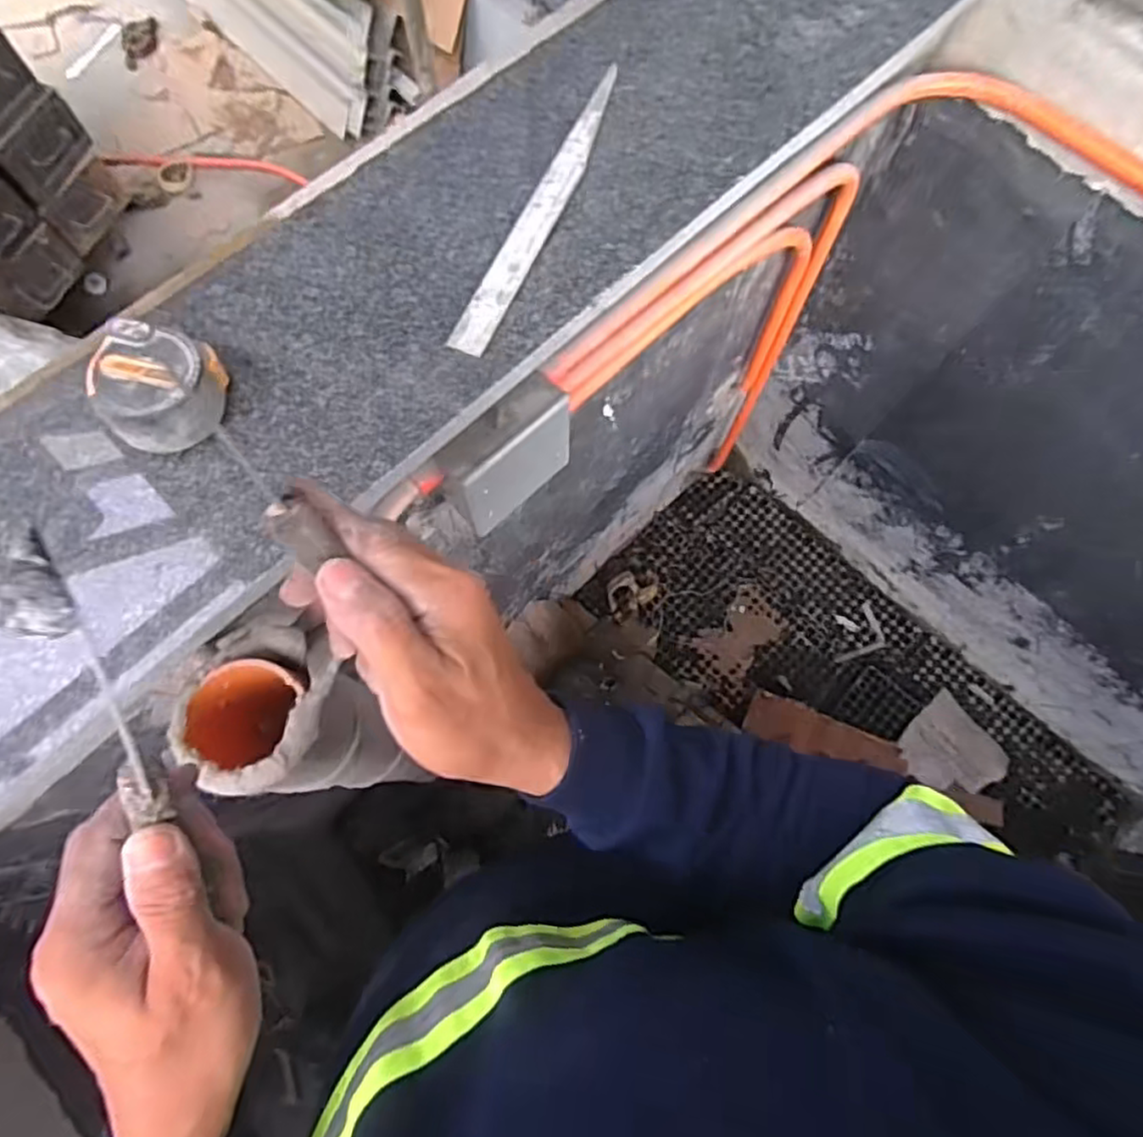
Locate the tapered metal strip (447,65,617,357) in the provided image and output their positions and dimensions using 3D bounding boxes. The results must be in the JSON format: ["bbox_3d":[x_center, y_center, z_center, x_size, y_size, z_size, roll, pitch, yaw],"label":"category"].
[{"bbox_3d":[-0.017,-0.267,0.496,0.024,0.004,0.273,23,73,5],"label":"tapered metal strip"}]

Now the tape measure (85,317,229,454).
[{"bbox_3d":[-0.252,-0.110,0.415,0.066,0.036,0.068,8,73,0],"label":"tape measure"}]

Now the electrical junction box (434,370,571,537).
[{"bbox_3d":[-0.055,-0.096,0.584,0.121,0.112,0.039,-43,79,-13],"label":"electrical junction box"}]

